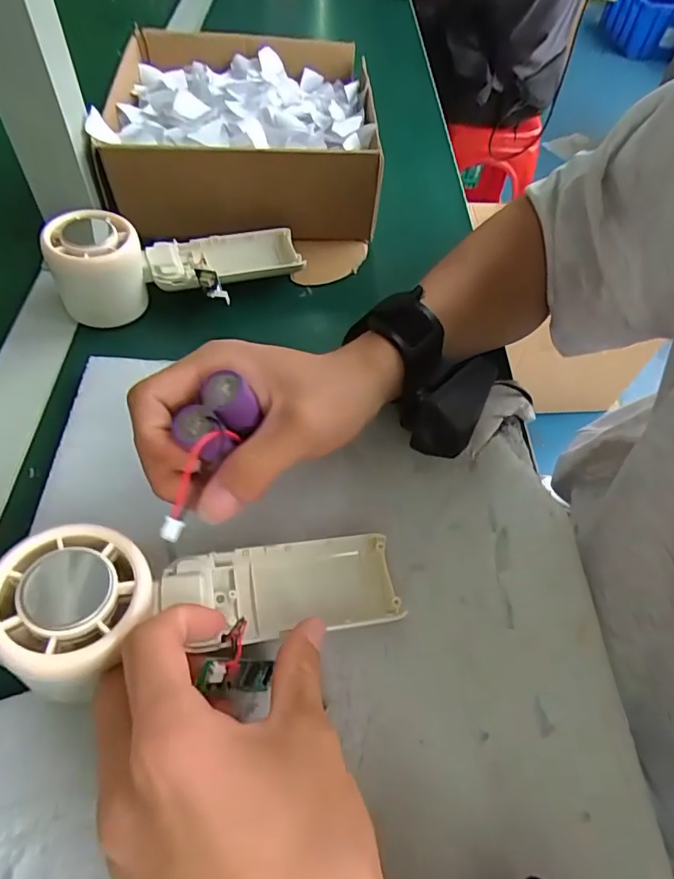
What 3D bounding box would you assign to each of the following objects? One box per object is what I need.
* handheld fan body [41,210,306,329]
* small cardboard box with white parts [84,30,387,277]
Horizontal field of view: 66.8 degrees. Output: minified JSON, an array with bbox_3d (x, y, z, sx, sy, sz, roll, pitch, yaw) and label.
[{"bbox_3d":[-0.103,-0.120,0.346,0.159,0.053,0.060,-14,58,-15],"label":"handheld fan body"},{"bbox_3d":[-0.076,-0.265,0.437,0.211,0.072,0.223,-3,56,-8],"label":"small cardboard box with white parts"}]

